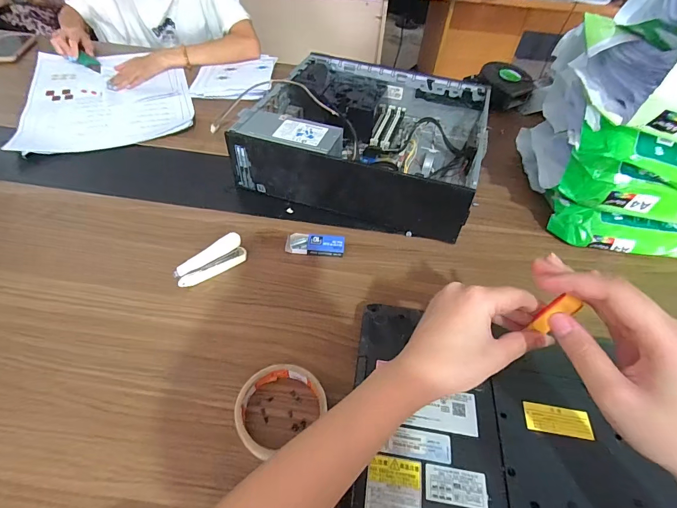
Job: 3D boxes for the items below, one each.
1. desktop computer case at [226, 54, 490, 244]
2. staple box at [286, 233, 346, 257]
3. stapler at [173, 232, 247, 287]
[{"bbox_3d":[0.057,-0.218,0.637,0.359,0.096,0.356,16,50,9],"label":"desktop computer case"},{"bbox_3d":[-0.032,-0.014,0.507,0.081,0.011,0.035,4,50,-1],"label":"staple box"},{"bbox_3d":[-0.164,0.008,0.459,0.089,0.040,0.025,-27,57,-25],"label":"stapler"}]

